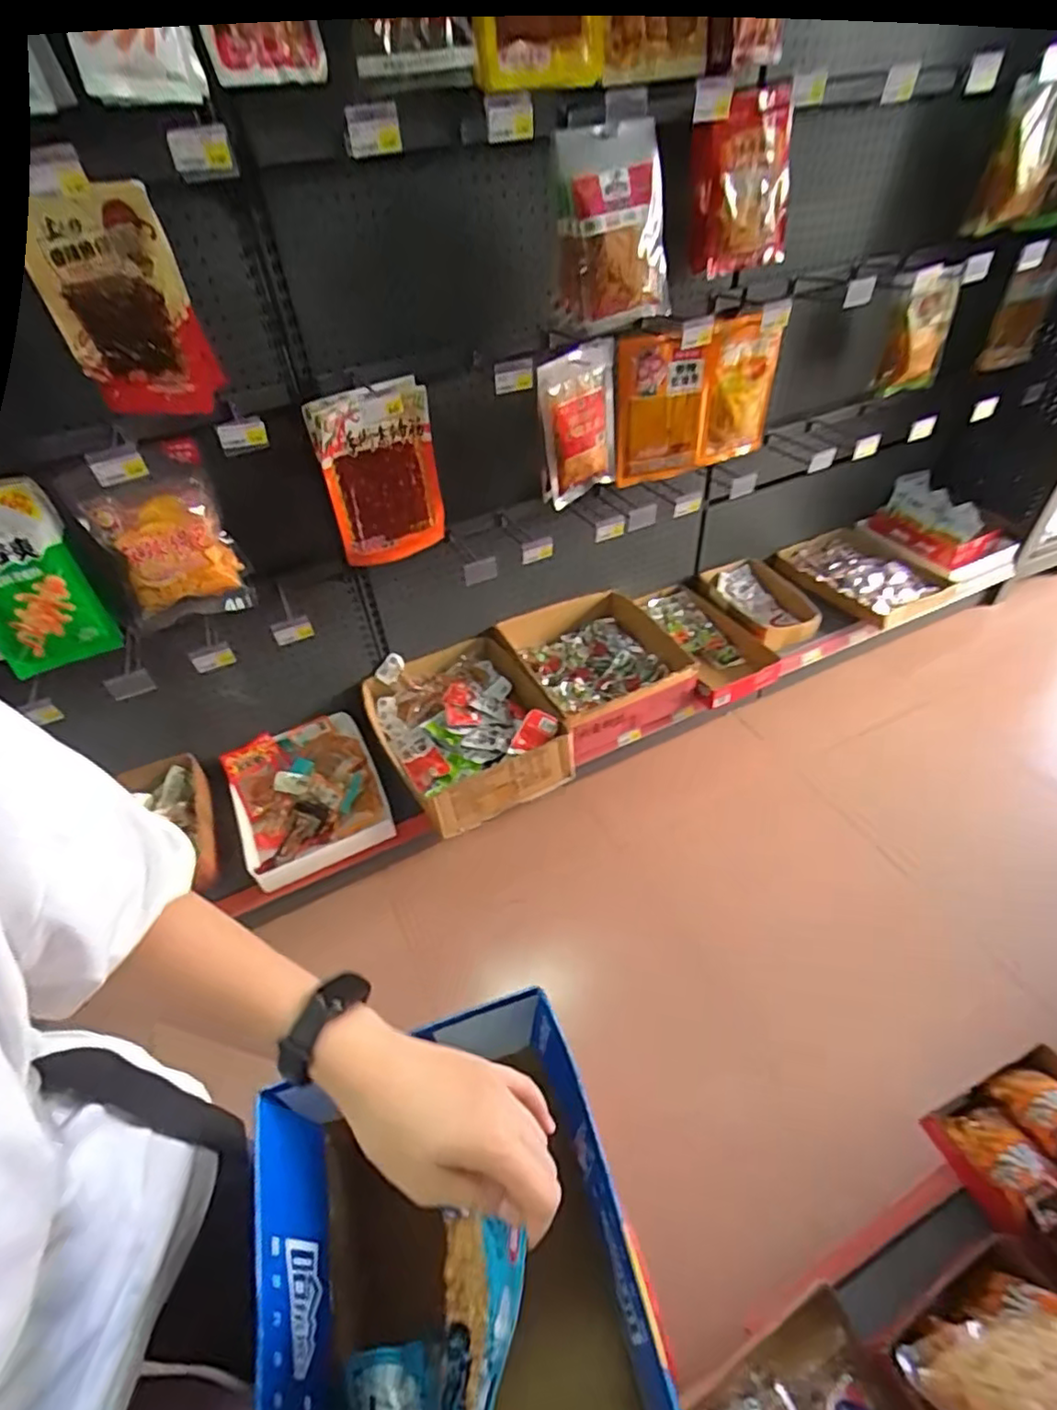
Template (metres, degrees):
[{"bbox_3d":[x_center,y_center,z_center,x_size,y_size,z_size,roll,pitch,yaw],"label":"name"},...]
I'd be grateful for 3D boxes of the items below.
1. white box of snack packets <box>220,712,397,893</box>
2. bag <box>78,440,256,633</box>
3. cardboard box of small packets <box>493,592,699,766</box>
[{"bbox_3d":[-0.458,0.183,1.333,0.283,0.089,0.330,-22,47,-17],"label":"white box of snack packets"},{"bbox_3d":[-0.541,-0.242,0.973,0.176,0.241,0.086,-26,48,-20],"label":"bag"},{"bbox_3d":[0.162,-0.104,1.502,0.345,0.129,0.376,-22,47,-17],"label":"cardboard box of small packets"}]

